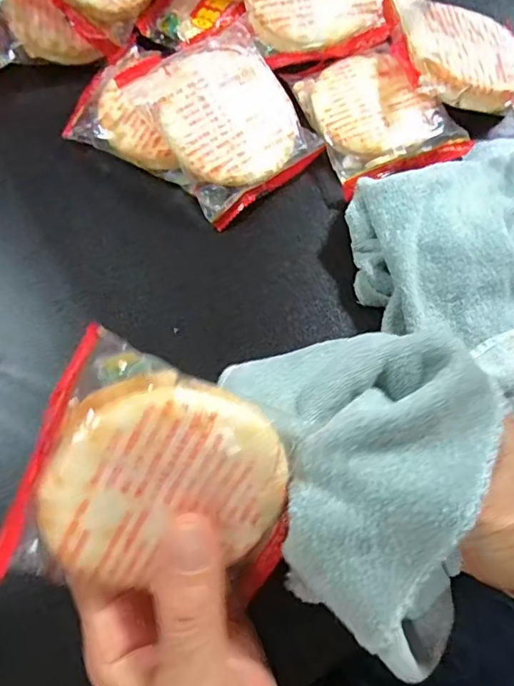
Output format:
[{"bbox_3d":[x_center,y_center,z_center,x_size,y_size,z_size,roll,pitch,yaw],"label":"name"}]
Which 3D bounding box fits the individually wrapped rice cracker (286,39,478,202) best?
[{"bbox_3d":[0.072,-0.148,0.319,0.083,0.015,0.102,-24,71,-9],"label":"individually wrapped rice cracker"}]

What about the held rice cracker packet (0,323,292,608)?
[{"bbox_3d":[-0.028,0.047,0.171,0.090,0.015,0.081,20,104,-21],"label":"held rice cracker packet"}]

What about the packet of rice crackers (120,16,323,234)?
[{"bbox_3d":[-0.019,-0.133,0.303,0.079,0.015,0.101,-36,93,-13],"label":"packet of rice crackers"}]

